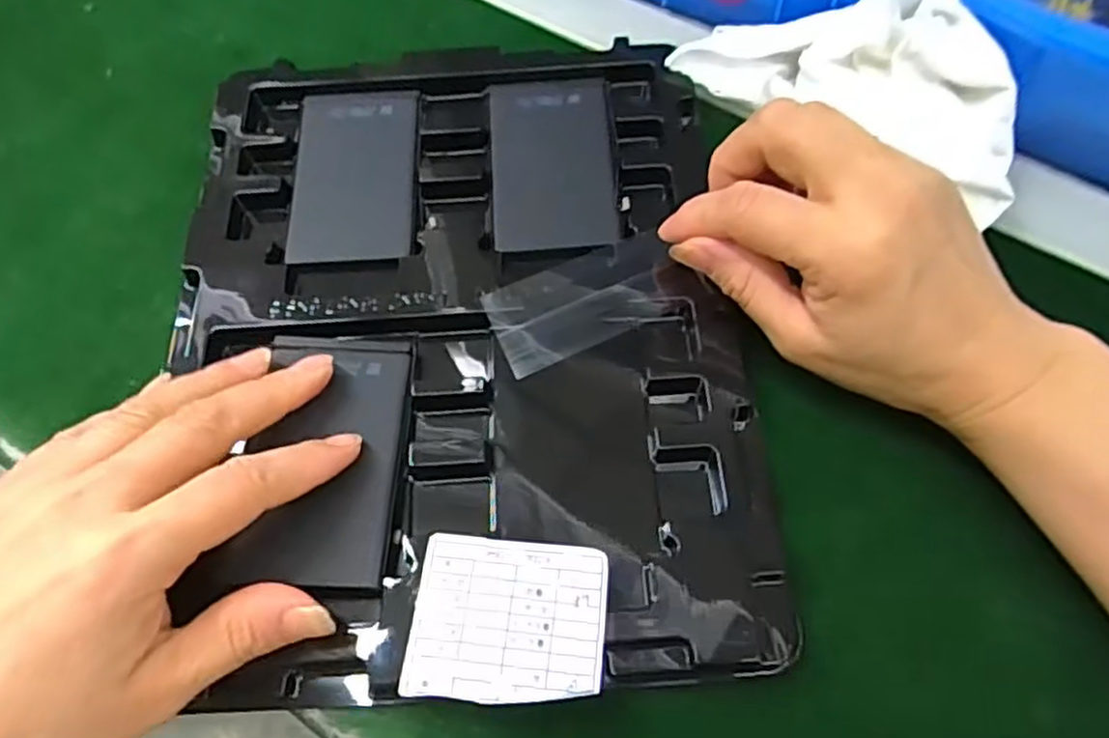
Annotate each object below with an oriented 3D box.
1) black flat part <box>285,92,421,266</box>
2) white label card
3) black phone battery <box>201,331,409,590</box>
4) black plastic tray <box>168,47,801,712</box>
[{"bbox_3d":[-0.088,-0.085,0.321,0.053,0.005,0.093,-3,65,1],"label":"black flat part"},{"bbox_3d":[-0.015,0.078,0.227,0.060,0.004,0.048,4,62,6],"label":"white label card"},{"bbox_3d":[-0.082,0.029,0.258,0.052,0.010,0.095,7,60,-9],"label":"black phone battery"},{"bbox_3d":[-0.038,-0.023,0.283,0.213,0.022,0.273,-4,65,1],"label":"black plastic tray"}]

